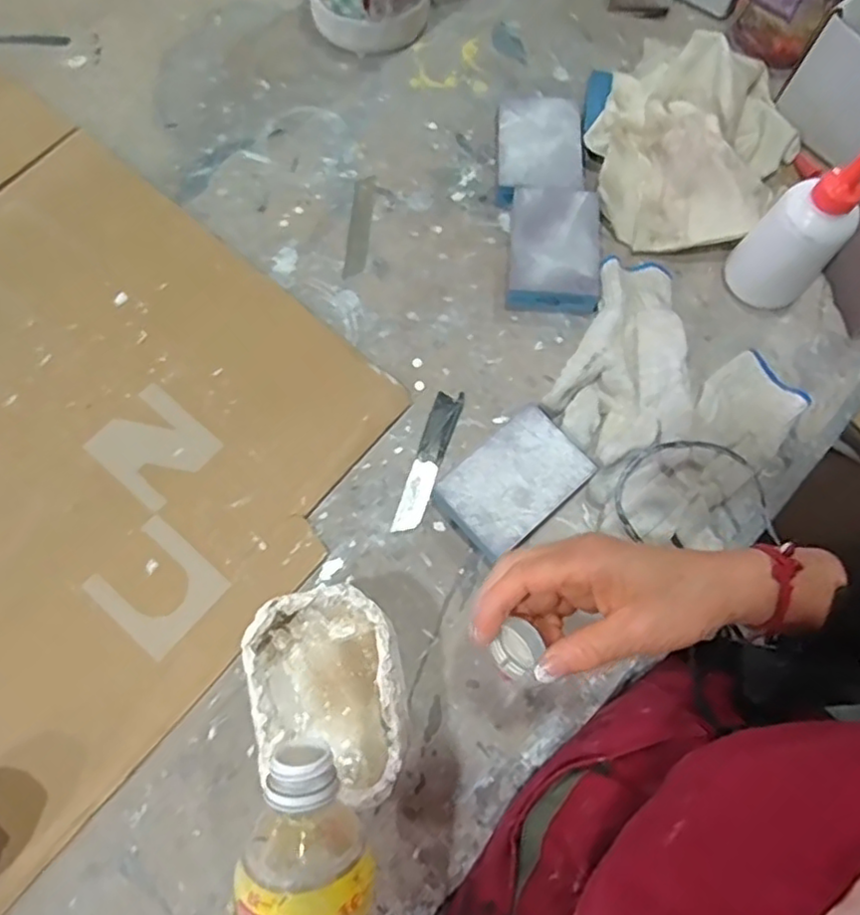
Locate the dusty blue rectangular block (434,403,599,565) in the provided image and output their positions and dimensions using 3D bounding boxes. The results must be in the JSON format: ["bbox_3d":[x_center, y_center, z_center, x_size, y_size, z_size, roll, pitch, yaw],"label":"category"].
[{"bbox_3d":[0.059,0.019,0.470,0.102,0.027,0.068,-40,78,-14],"label":"dusty blue rectangular block"}]

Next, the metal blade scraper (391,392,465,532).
[{"bbox_3d":[-0.001,0.002,0.483,0.021,0.006,0.110,19,72,4],"label":"metal blade scraper"}]

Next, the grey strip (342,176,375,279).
[{"bbox_3d":[-0.058,-0.194,0.546,0.018,0.004,0.099,5,72,-1],"label":"grey strip"}]

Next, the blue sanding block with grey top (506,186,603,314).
[{"bbox_3d":[0.101,-0.169,0.531,0.071,0.031,0.102,6,72,0],"label":"blue sanding block with grey top"}]

